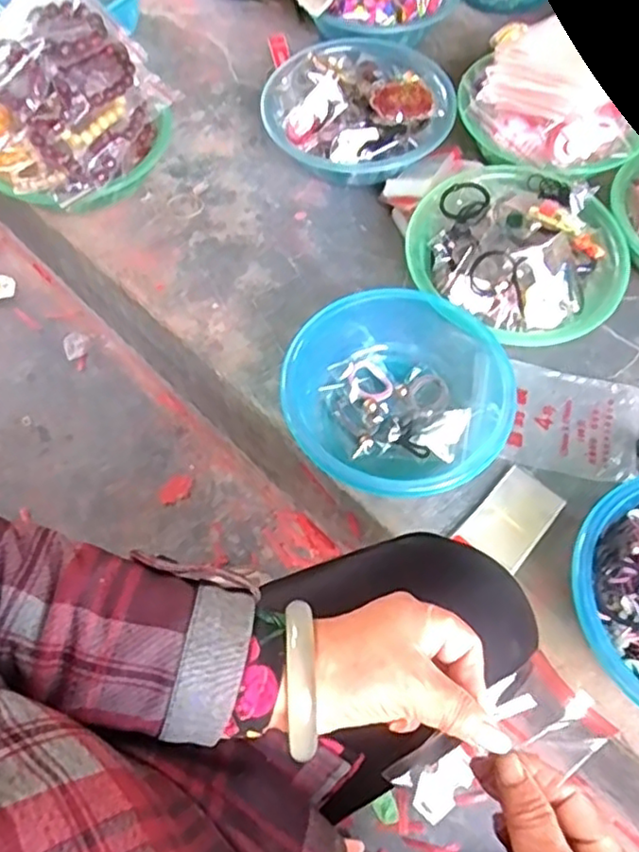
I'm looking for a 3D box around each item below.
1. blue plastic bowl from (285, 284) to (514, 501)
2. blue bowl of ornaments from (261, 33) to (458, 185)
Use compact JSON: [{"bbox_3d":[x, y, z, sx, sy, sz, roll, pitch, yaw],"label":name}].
[{"bbox_3d":[0.082,-0.030,0.668,0.221,0.077,0.205,-16,65,-9],"label":"blue plastic bowl"},{"bbox_3d":[0.055,-0.420,0.846,0.229,0.102,0.238,0,63,0],"label":"blue bowl of ornaments"}]

